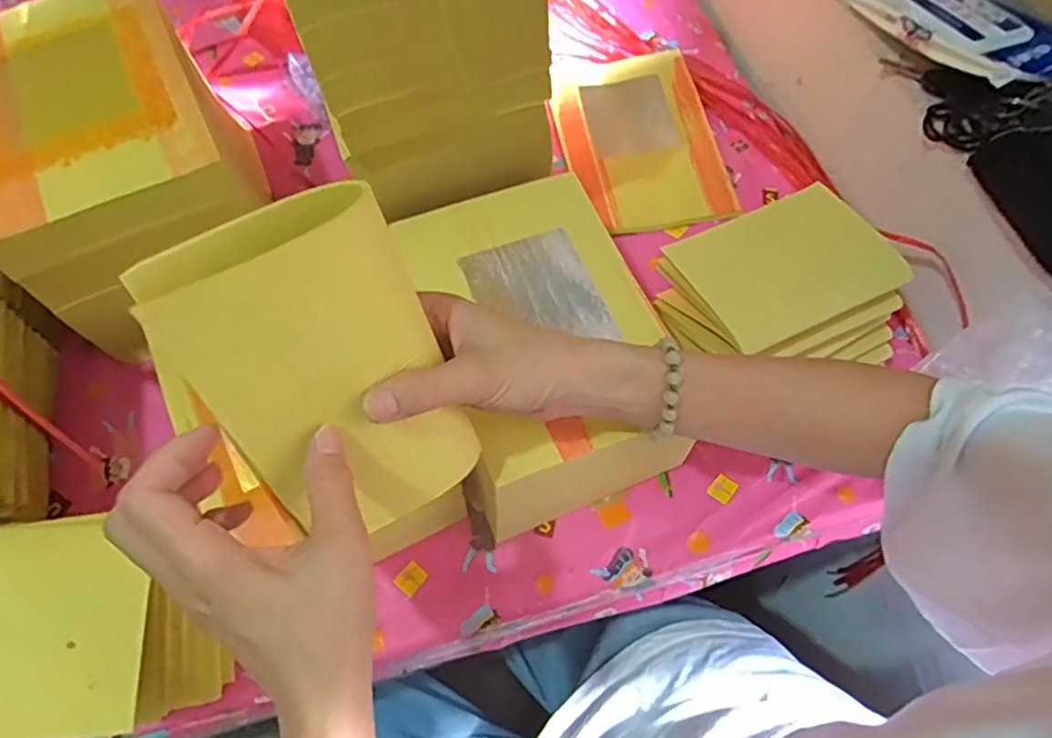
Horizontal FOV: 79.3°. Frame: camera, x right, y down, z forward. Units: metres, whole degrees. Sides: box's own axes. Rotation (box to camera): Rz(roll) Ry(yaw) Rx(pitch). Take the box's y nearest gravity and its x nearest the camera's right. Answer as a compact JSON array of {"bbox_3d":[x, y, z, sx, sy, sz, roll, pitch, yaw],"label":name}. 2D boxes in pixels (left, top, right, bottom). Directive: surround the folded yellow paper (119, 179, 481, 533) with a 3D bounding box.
[{"bbox_3d":[-0.092,0.003,0.307,0.105,0.172,0.034,-37,39,-21],"label":"folded yellow paper"}]

